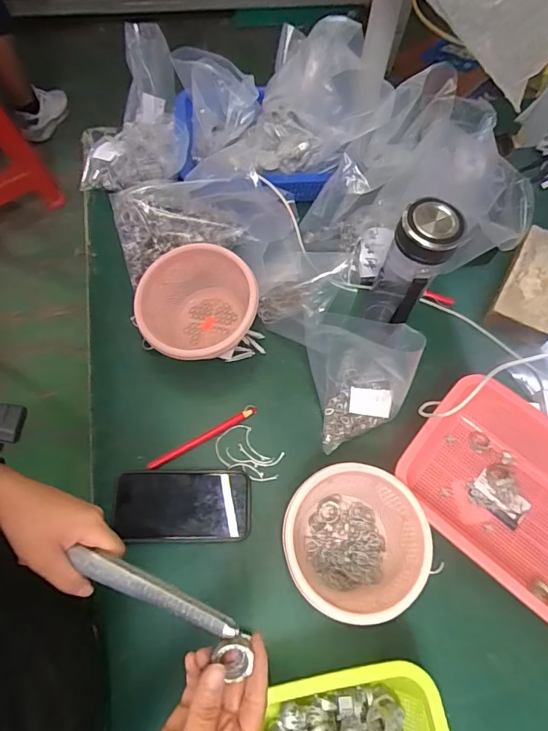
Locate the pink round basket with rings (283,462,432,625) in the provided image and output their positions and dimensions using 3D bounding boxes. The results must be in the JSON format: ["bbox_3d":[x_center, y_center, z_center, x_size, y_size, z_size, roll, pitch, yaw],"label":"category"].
[{"bbox_3d":[0.089,0.193,0.502,0.137,0.092,0.143,1,67,-2],"label":"pink round basket with rings"}]

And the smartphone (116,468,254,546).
[{"bbox_3d":[-0.107,0.165,0.531,0.154,0.009,0.080,-1,67,-3],"label":"smartphone"}]

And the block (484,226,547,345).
[{"bbox_3d":[0.387,-0.121,0.668,0.092,0.036,0.184,28,68,9],"label":"block"}]

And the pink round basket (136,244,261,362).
[{"bbox_3d":[-0.097,-0.069,0.580,0.143,0.105,0.142,1,67,-2],"label":"pink round basket"}]

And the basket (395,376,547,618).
[{"bbox_3d":[0.290,0.157,0.539,0.268,0.078,0.204,37,70,13],"label":"basket"}]

